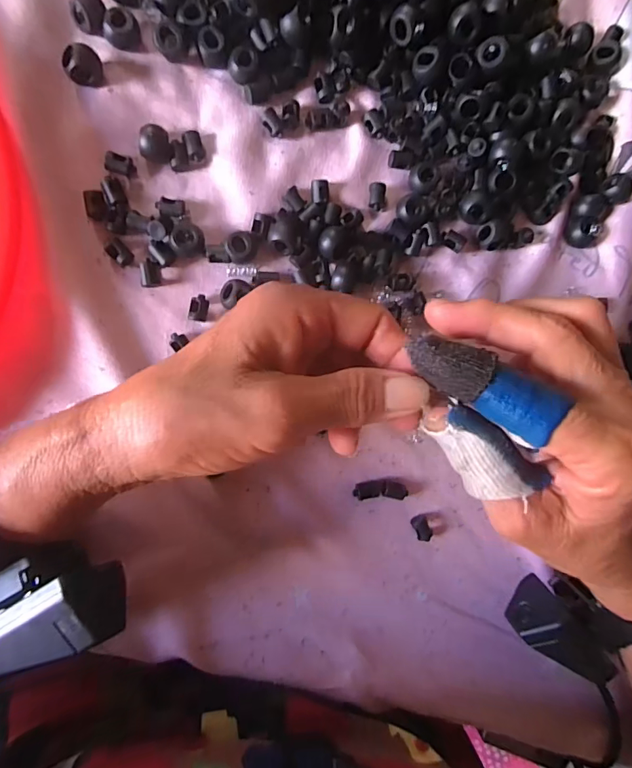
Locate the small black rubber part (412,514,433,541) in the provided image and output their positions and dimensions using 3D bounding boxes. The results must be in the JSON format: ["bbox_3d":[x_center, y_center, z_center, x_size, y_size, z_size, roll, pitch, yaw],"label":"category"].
[{"bbox_3d":[0.064,0.086,0.270,0.011,0.006,0.015,-24,96,-7],"label":"small black rubber part"}]

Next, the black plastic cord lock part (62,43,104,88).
[{"bbox_3d":[-0.116,-0.158,0.225,0.017,0.014,0.012,-20,95,-7],"label":"black plastic cord lock part"}]

